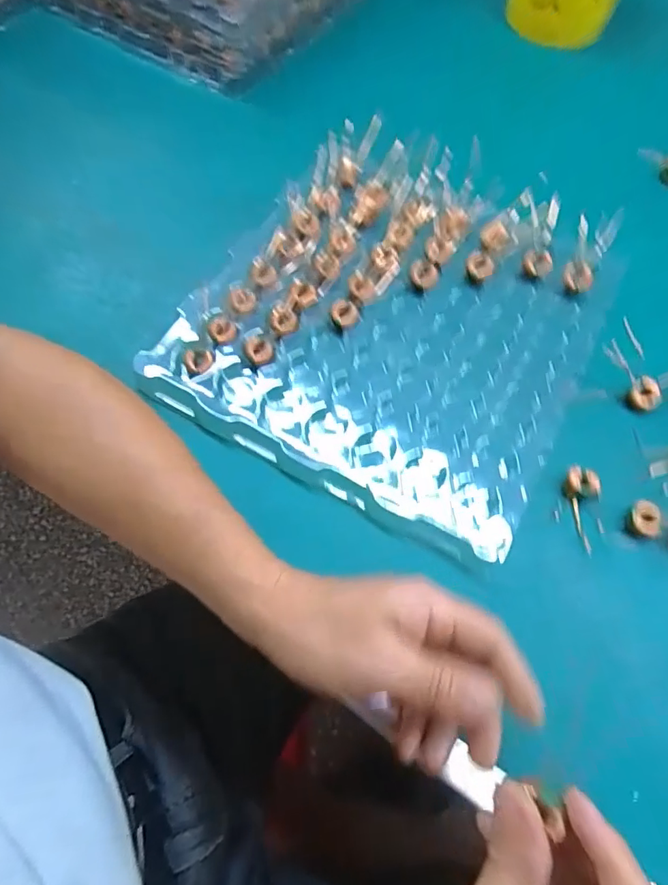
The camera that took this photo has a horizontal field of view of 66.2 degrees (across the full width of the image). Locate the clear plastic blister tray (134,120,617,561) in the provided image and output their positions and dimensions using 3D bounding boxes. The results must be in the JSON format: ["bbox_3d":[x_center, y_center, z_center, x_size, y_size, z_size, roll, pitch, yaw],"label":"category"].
[{"bbox_3d":[0.049,-0.104,0.403,0.291,0.029,0.304,28,69,11],"label":"clear plastic blister tray"}]

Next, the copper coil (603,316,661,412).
[{"bbox_3d":[0.222,-0.057,0.383,0.025,0.005,0.069,-15,79,-6],"label":"copper coil"}]

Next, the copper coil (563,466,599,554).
[{"bbox_3d":[0.165,0.043,0.344,0.021,0.014,0.055,11,65,6],"label":"copper coil"}]

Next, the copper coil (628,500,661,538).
[{"bbox_3d":[0.205,0.050,0.338,0.019,0.007,0.023,17,67,6],"label":"copper coil"}]

